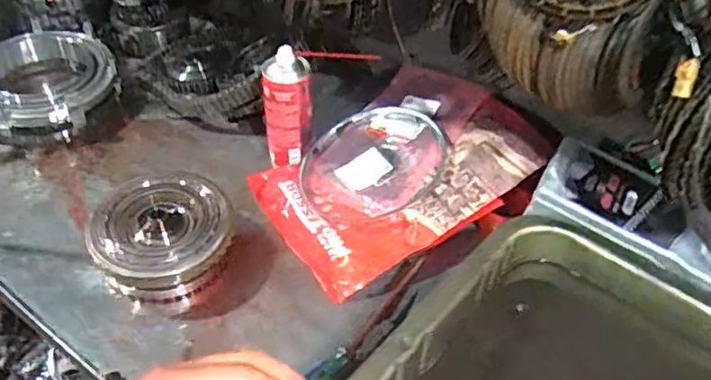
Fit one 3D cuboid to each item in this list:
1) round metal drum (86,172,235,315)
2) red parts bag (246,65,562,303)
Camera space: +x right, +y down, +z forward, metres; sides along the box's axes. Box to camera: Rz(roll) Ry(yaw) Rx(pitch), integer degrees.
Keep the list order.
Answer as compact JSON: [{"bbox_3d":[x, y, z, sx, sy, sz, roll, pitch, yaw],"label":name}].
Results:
[{"bbox_3d":[-0.248,0.063,0.827,0.169,0.082,0.175,0,44,0],"label":"round metal drum"},{"bbox_3d":[0.055,-0.033,0.891,0.353,0.035,0.286,-35,49,-12],"label":"red parts bag"}]

